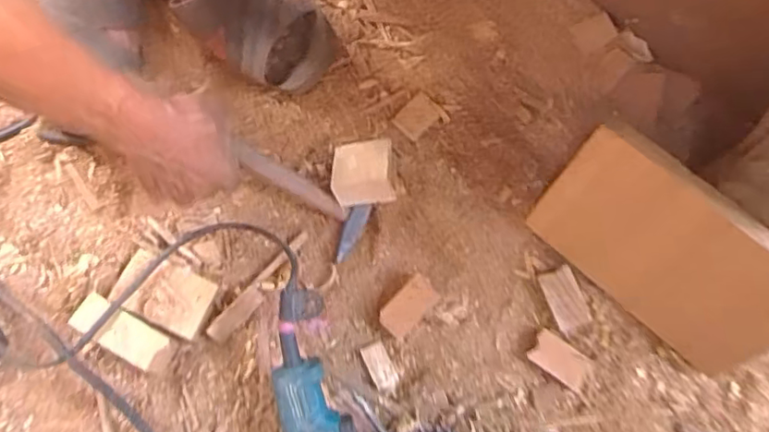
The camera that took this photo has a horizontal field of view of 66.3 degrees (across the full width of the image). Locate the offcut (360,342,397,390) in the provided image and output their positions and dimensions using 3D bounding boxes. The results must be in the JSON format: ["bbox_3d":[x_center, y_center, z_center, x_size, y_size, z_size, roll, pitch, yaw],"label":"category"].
[{"bbox_3d":[-0.005,0.151,0.596,0.024,0.004,0.046,-25,76,-6],"label":"offcut"}]

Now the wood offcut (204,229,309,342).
[{"bbox_3d":[-0.129,0.072,0.614,0.021,0.008,0.142,39,79,10],"label":"wood offcut"}]

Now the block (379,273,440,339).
[{"bbox_3d":[0.024,0.093,0.601,0.035,0.021,0.062,42,79,11],"label":"block"}]

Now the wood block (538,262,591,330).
[{"bbox_3d":[0.183,0.084,0.601,0.033,0.010,0.060,-20,76,-4],"label":"wood block"}]

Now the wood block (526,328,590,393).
[{"bbox_3d":[0.176,0.143,0.591,0.060,0.010,0.035,34,78,9],"label":"wood block"}]

